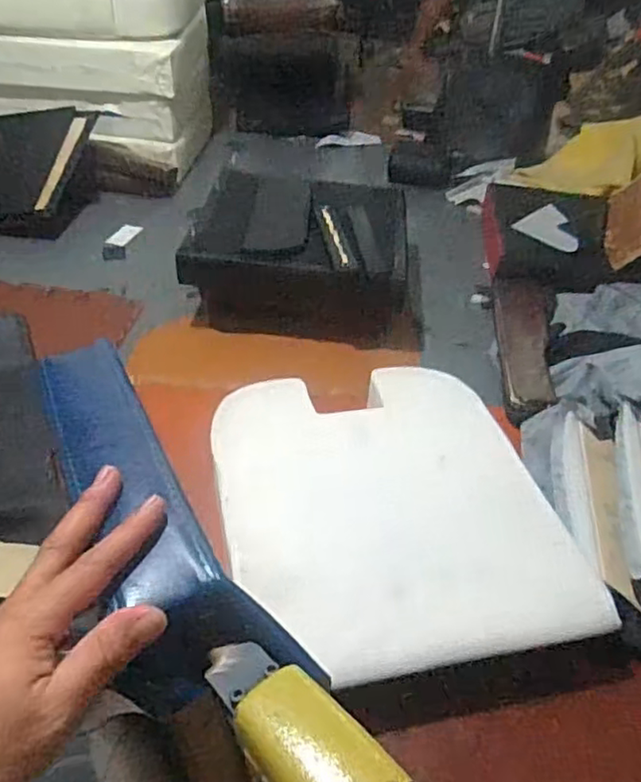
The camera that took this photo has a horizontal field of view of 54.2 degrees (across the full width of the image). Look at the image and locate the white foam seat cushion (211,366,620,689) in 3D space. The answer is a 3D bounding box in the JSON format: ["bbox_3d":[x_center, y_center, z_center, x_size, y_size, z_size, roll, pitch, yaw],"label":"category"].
[{"bbox_3d":[0.099,0.170,0.972,0.492,0.074,0.523,-5,42,-12],"label":"white foam seat cushion"}]

